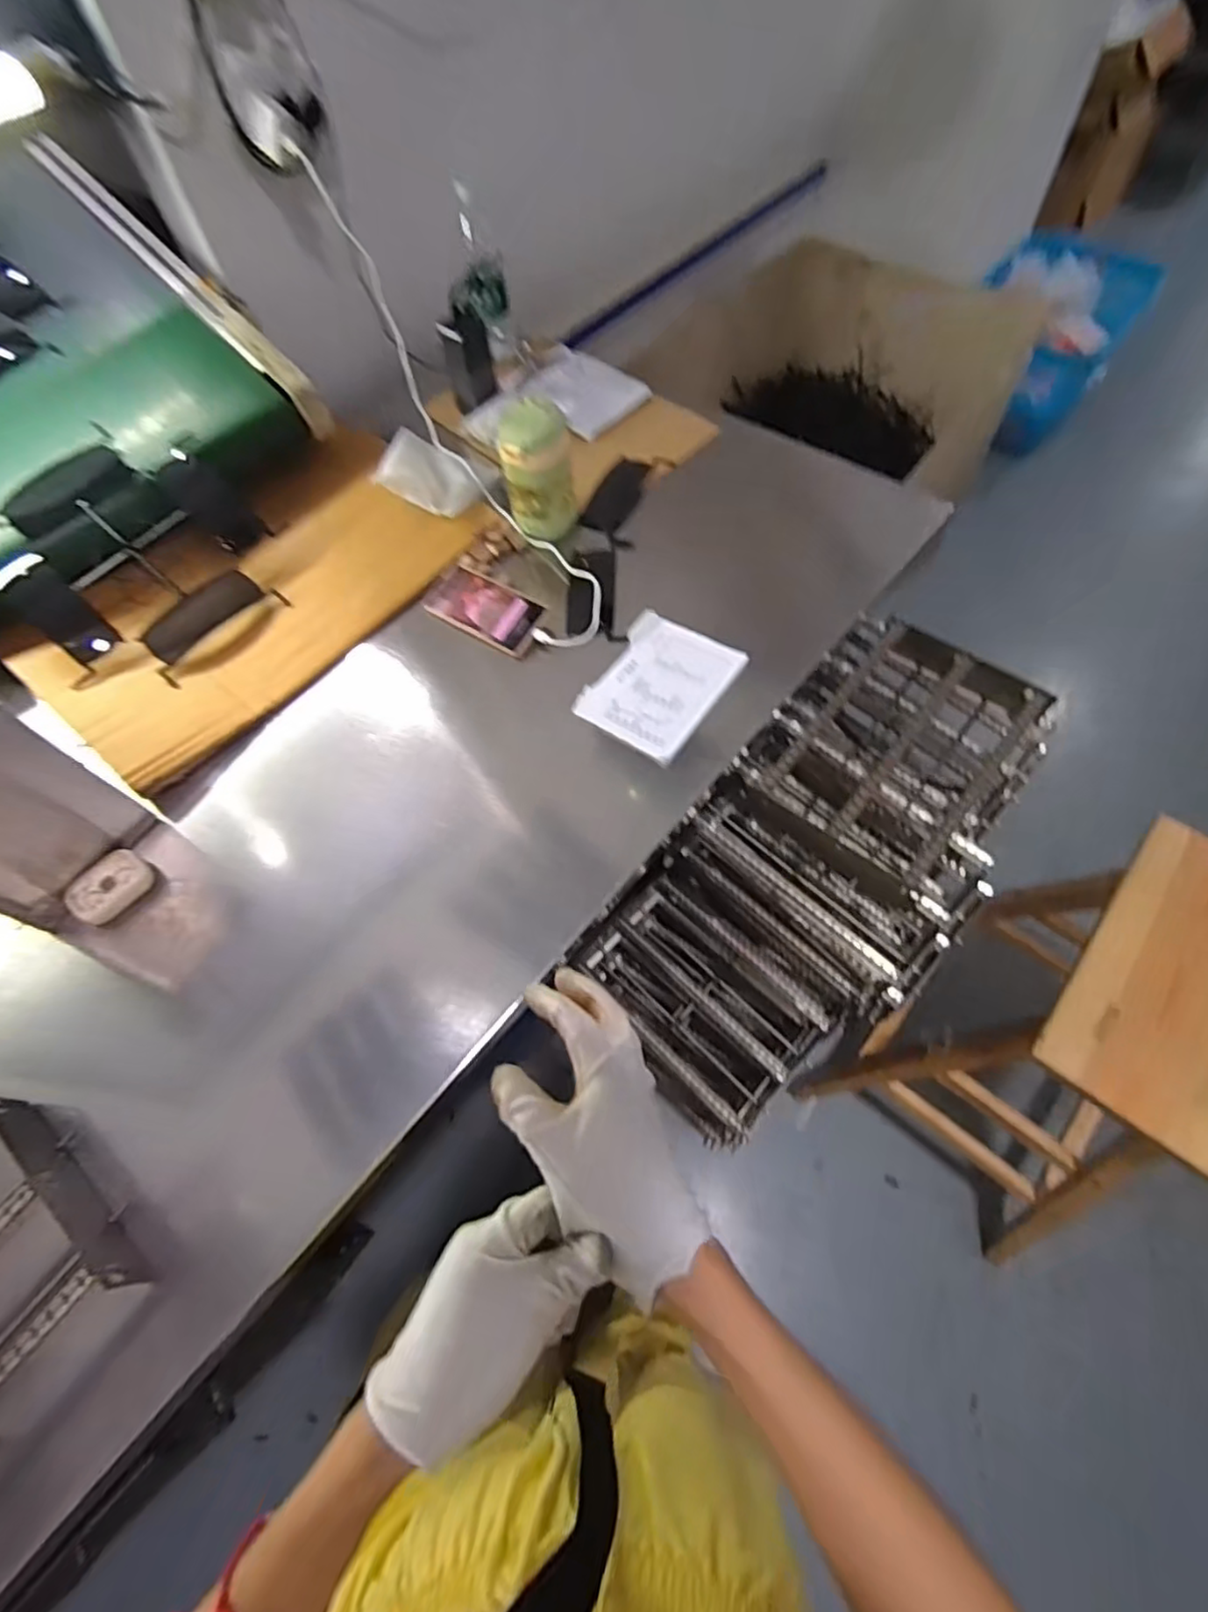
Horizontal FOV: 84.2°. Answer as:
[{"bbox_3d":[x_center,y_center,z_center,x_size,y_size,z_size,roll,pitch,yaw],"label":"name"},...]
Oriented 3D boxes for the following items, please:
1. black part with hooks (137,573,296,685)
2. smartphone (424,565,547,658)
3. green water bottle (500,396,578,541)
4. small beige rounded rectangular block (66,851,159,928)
[{"bbox_3d":[-0.497,-0.236,0.839,0.102,0.021,0.169,39,70,21],"label":"black part with hooks"},{"bbox_3d":[-0.147,-0.247,0.836,0.157,0.015,0.076,31,81,20],"label":"smartphone"},{"bbox_3d":[-0.083,-0.426,0.856,0.084,0.147,0.074,-8,61,-1],"label":"green water bottle"},{"bbox_3d":[-0.501,0.079,0.678,0.049,0.028,0.075,25,66,16],"label":"small beige rounded rectangular block"}]

